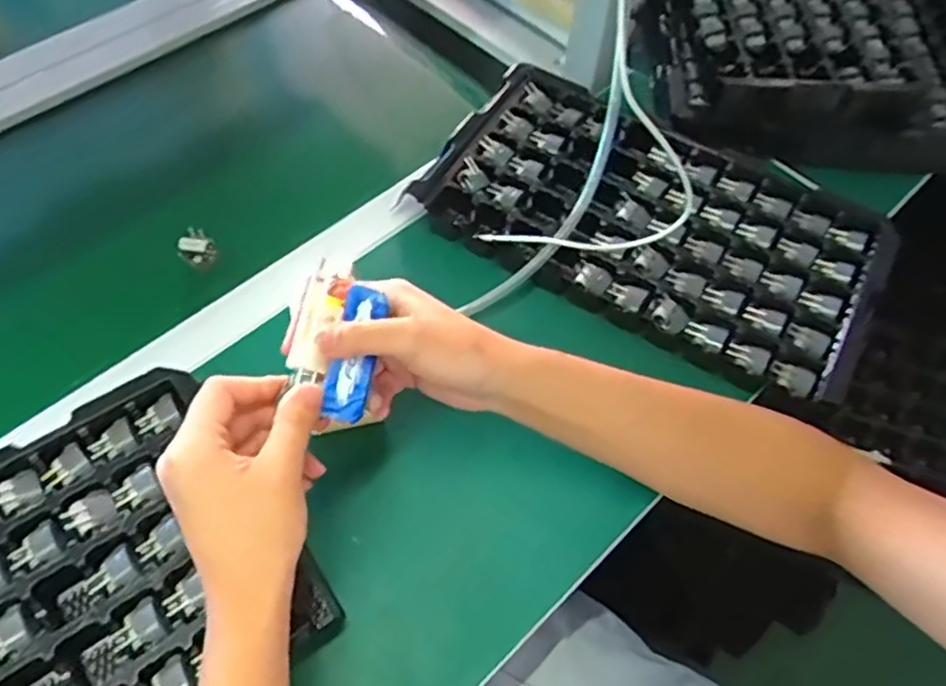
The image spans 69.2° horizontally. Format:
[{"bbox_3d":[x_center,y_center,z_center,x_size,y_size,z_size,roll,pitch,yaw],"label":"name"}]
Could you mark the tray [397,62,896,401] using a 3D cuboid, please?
[{"bbox_3d":[0.150,-0.109,0.560,0.347,0.042,0.203,27,62,13],"label":"tray"}]

